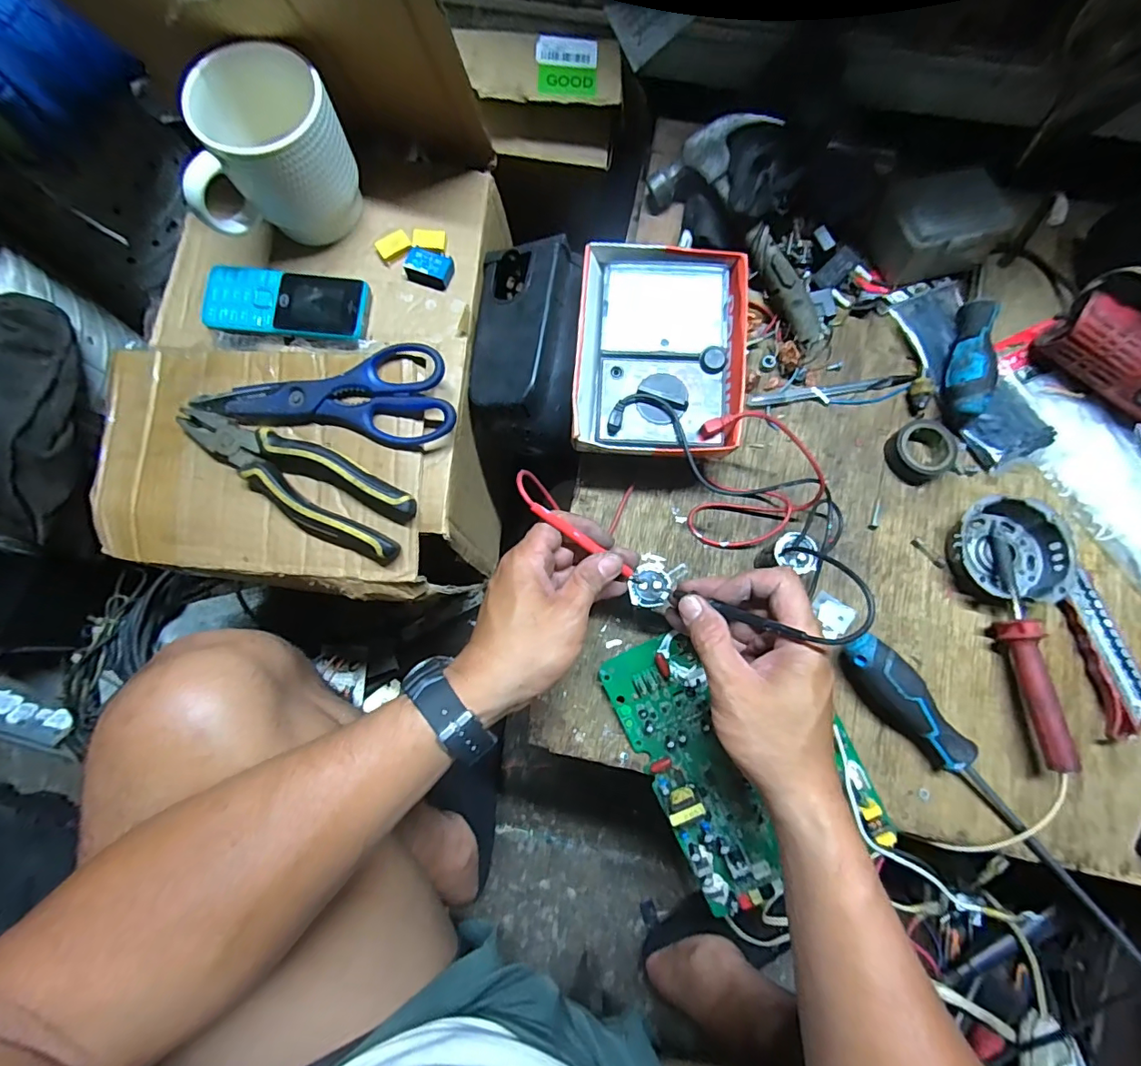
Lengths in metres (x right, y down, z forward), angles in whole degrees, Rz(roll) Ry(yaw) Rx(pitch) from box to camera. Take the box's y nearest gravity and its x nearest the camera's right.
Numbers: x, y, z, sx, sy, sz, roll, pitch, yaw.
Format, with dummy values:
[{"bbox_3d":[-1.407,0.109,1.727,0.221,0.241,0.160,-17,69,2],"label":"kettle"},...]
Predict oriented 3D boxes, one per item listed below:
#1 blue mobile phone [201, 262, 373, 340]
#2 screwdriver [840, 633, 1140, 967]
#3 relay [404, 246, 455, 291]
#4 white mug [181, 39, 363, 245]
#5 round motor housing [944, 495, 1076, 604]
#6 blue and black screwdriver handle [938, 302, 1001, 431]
[{"bbox_3d":[-0.229,-0.185,0.408,0.124,0.011,0.057,5,77,2],"label":"blue mobile phone"},{"bbox_3d":[0.301,0.191,0.366,0.031,0.041,0.276,-38,79,-7],"label":"screwdriver"},{"bbox_3d":[-0.117,-0.220,0.420,0.036,0.013,0.027,20,78,5],"label":"relay"},{"bbox_3d":[-0.229,-0.284,0.388,0.119,0.096,0.086,-26,78,-5],"label":"white mug"},{"bbox_3d":[0.352,0.014,0.408,0.088,0.029,0.081,1,77,1],"label":"round motor housing"},{"bbox_3d":[0.348,-0.150,0.439,0.031,0.032,0.115,18,78,5],"label":"blue and black screwdriver handle"}]

